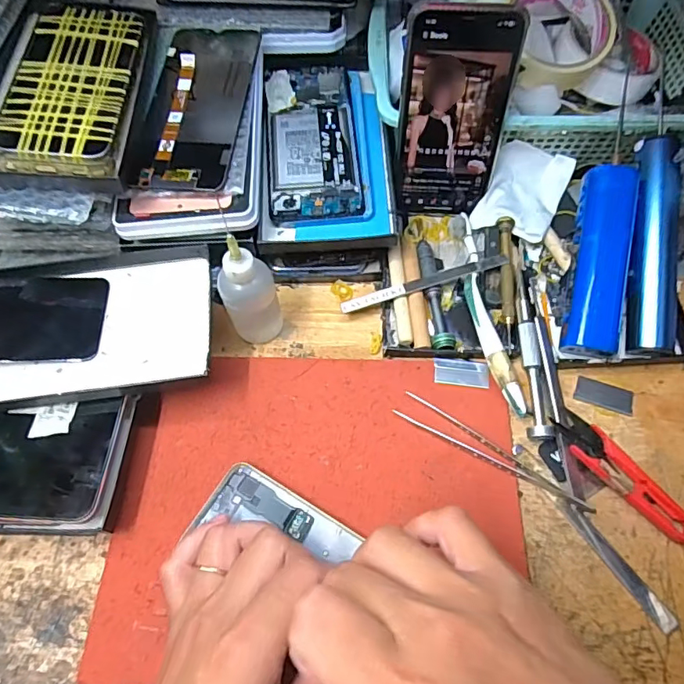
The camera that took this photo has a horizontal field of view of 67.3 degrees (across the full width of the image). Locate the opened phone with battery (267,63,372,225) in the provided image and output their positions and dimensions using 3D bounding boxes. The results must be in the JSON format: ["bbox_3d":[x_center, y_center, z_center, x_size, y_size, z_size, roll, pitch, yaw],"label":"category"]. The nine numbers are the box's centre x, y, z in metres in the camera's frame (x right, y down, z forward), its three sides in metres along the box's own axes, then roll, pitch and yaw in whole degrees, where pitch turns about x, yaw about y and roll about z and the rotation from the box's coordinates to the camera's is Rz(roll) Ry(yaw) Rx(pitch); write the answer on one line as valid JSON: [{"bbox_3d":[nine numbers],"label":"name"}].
[{"bbox_3d":[-0.021,-0.163,0.413,0.074,0.015,0.156,-4,63,-1],"label":"opened phone with battery"}]

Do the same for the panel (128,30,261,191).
[{"bbox_3d":[-0.106,-0.177,0.379,0.069,0.007,0.150,6,69,3],"label":"panel"}]

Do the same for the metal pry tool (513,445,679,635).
[{"bbox_3d":[0.152,0.116,0.316,0.012,0.004,0.127,-32,68,-14],"label":"metal pry tool"}]

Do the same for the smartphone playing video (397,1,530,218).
[{"bbox_3d":[0.082,-0.160,0.376,0.077,0.149,0.005,1,46,5],"label":"smartphone playing video"}]

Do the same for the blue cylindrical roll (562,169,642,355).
[{"bbox_3d":[0.181,-0.057,0.365,0.035,0.030,0.132,9,84,5],"label":"blue cylindrical roll"}]

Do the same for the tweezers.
[{"bbox_3d":[0.097,0.074,0.336,0.133,0.007,0.019,31,68,14],"label":"tweezers"}]

